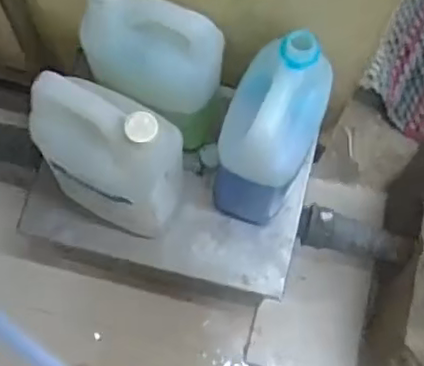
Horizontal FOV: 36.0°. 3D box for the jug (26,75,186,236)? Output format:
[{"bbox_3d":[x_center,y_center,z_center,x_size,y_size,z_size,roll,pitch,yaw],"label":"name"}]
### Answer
[{"bbox_3d":[-0.143,-0.021,0.908,0.190,0.308,0.097,19,72,6],"label":"jug"}]

